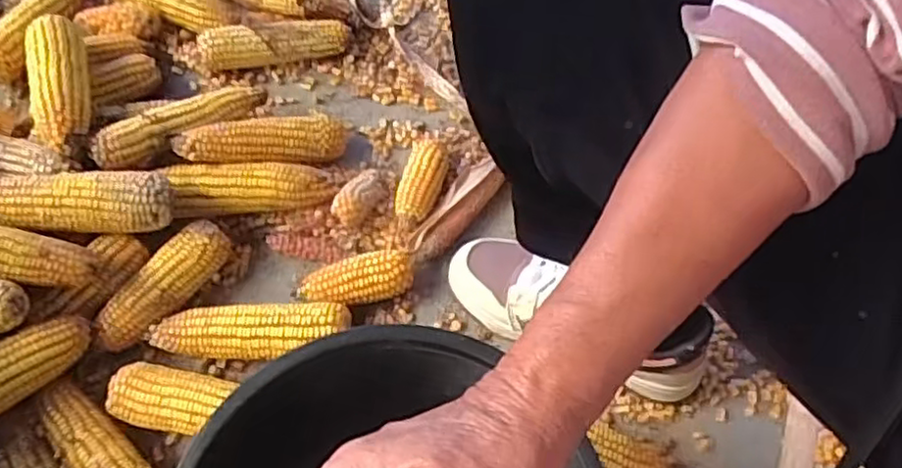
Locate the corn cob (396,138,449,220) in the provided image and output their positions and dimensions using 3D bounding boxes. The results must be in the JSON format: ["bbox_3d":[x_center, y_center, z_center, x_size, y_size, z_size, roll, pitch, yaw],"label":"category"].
[{"bbox_3d":[-0.028,-0.059,0.710,0.045,0.039,0.090,11,63,2],"label":"corn cob"}]

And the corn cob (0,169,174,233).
[{"bbox_3d":[-0.341,-0.028,0.624,0.176,0.048,0.053,-2,63,-4],"label":"corn cob"}]

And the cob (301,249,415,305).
[{"bbox_3d":[-0.087,0.046,0.658,0.101,0.043,0.044,-15,65,-11],"label":"cob"}]

